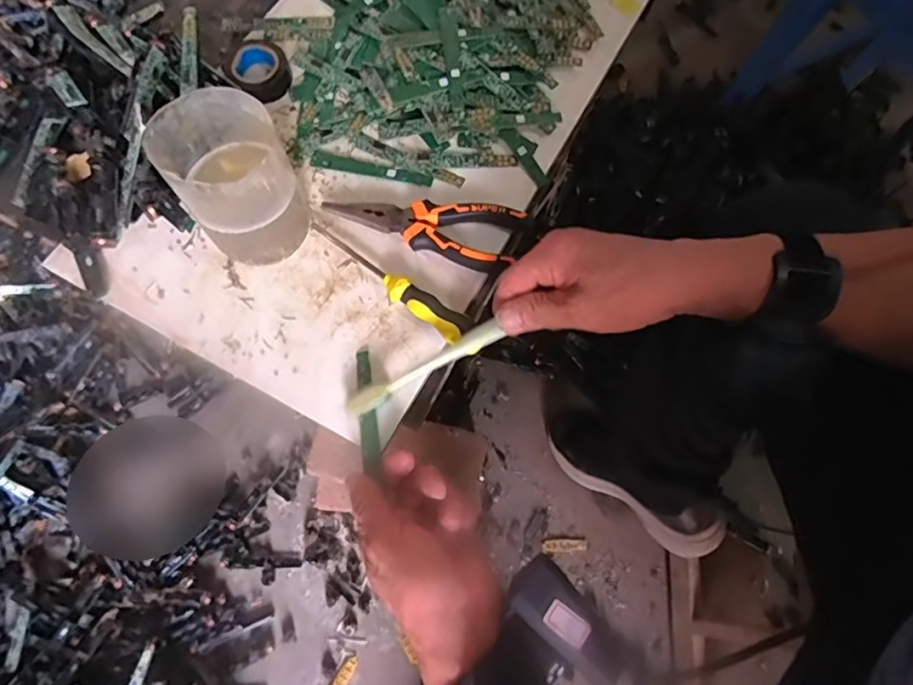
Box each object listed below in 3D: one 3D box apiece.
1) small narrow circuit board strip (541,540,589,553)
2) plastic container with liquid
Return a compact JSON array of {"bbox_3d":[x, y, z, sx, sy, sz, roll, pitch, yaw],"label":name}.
[{"bbox_3d":[0.155,0.288,0.791,0.065,0.012,0.017,-1,69,-1],"label":"small narrow circuit board strip"},{"bbox_3d":[-0.148,-0.108,0.387,0.081,0.104,0.070,43,75,14],"label":"plastic container with liquid"}]

